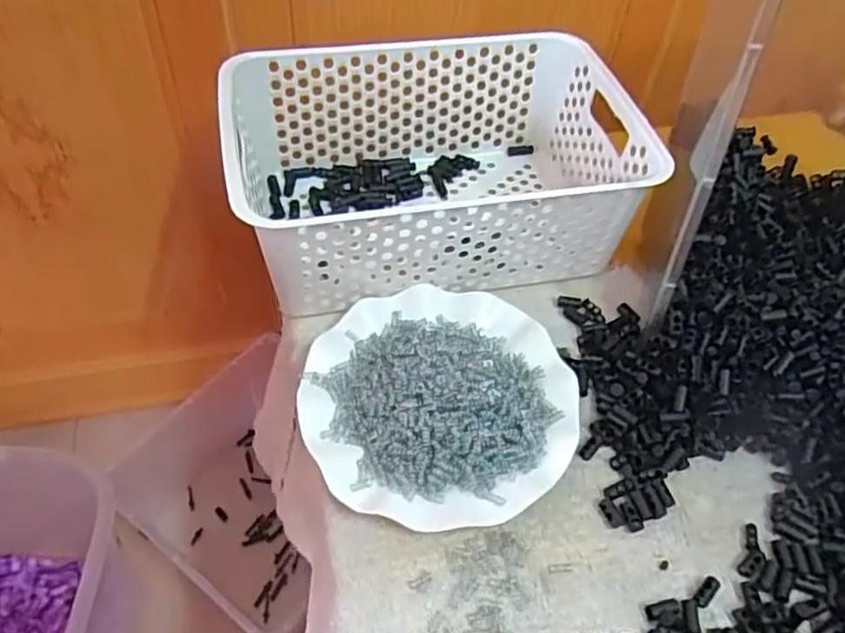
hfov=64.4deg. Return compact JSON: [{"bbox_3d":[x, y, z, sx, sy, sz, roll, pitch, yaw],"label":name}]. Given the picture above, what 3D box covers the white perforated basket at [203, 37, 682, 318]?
[{"bbox_3d":[0.005,-0.120,0.546,0.303,0.113,0.204,-10,53,-13],"label":"white perforated basket"}]

